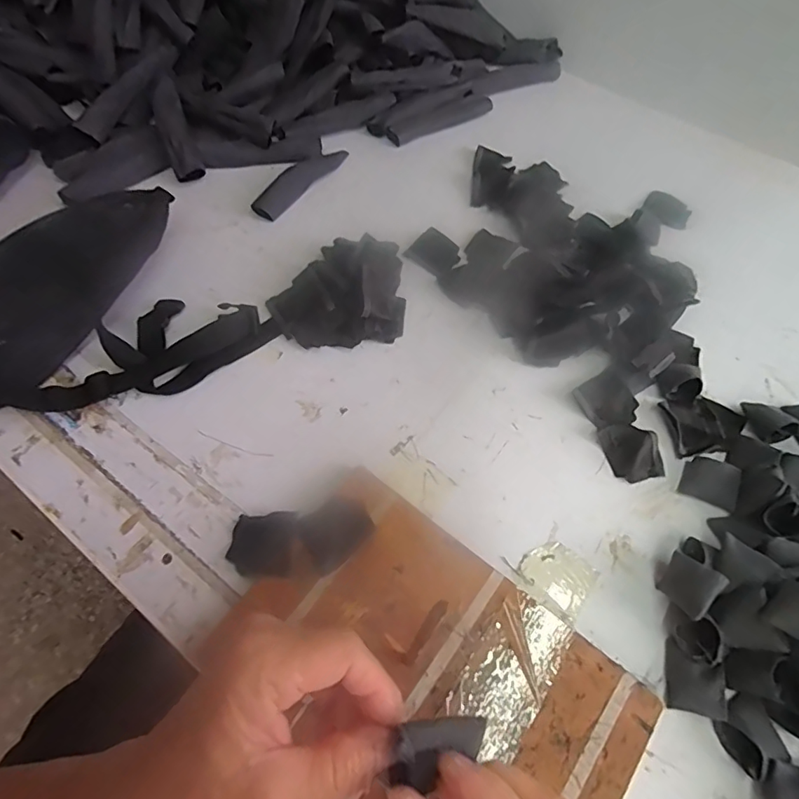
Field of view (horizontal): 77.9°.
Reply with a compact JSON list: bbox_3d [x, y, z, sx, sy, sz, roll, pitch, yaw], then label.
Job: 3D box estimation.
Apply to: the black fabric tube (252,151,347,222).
[{"bbox_3d":[-0.115,-0.264,0.586,0.029,0.017,0.147,34,65,16],"label":"black fabric tube"}]

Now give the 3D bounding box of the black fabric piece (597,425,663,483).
[{"bbox_3d":[0.202,0.046,0.429,0.043,0.016,0.048,-6,62,-5],"label":"black fabric piece"}]

